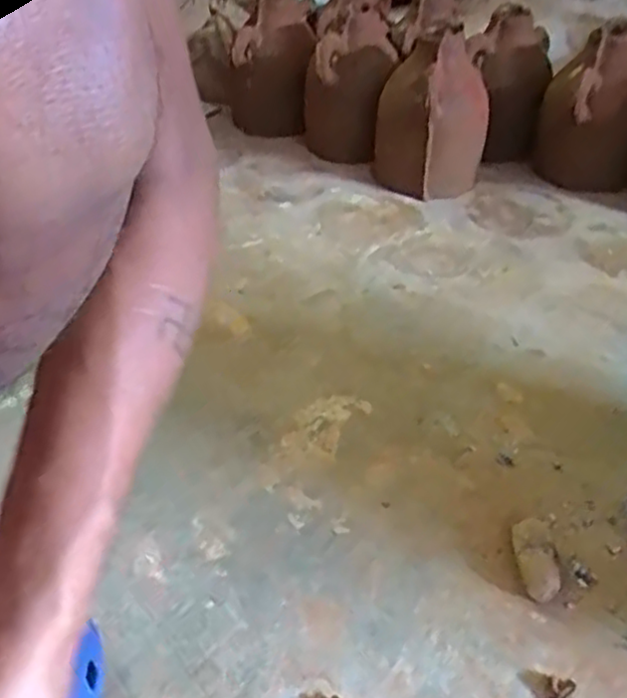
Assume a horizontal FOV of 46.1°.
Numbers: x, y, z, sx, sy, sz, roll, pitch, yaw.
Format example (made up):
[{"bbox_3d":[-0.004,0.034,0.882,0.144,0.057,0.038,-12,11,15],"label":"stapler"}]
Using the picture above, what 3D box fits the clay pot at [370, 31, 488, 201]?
[{"bbox_3d":[0.157,-0.315,0.995,0.147,0.180,0.144,1,37,-1],"label":"clay pot"}]

